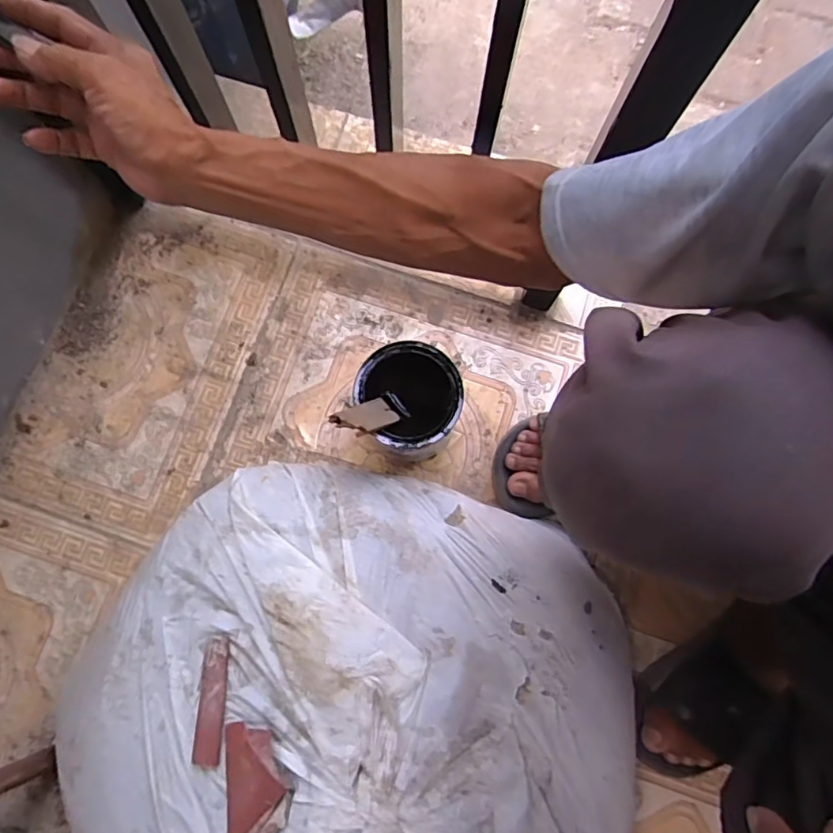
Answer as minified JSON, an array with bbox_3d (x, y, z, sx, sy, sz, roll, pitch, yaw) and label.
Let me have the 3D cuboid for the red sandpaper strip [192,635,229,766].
[{"bbox_3d":[-0.178,0.245,0.484,0.024,0.008,0.101,2,80,0],"label":"red sandpaper strip"}]

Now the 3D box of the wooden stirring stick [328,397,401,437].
[{"bbox_3d":[-0.046,0.000,0.518,0.032,0.083,0.007,49,122,11],"label":"wooden stirring stick"}]

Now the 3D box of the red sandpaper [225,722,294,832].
[{"bbox_3d":[-0.135,0.309,0.465,0.050,0.017,0.094,-9,80,-2],"label":"red sandpaper"}]

